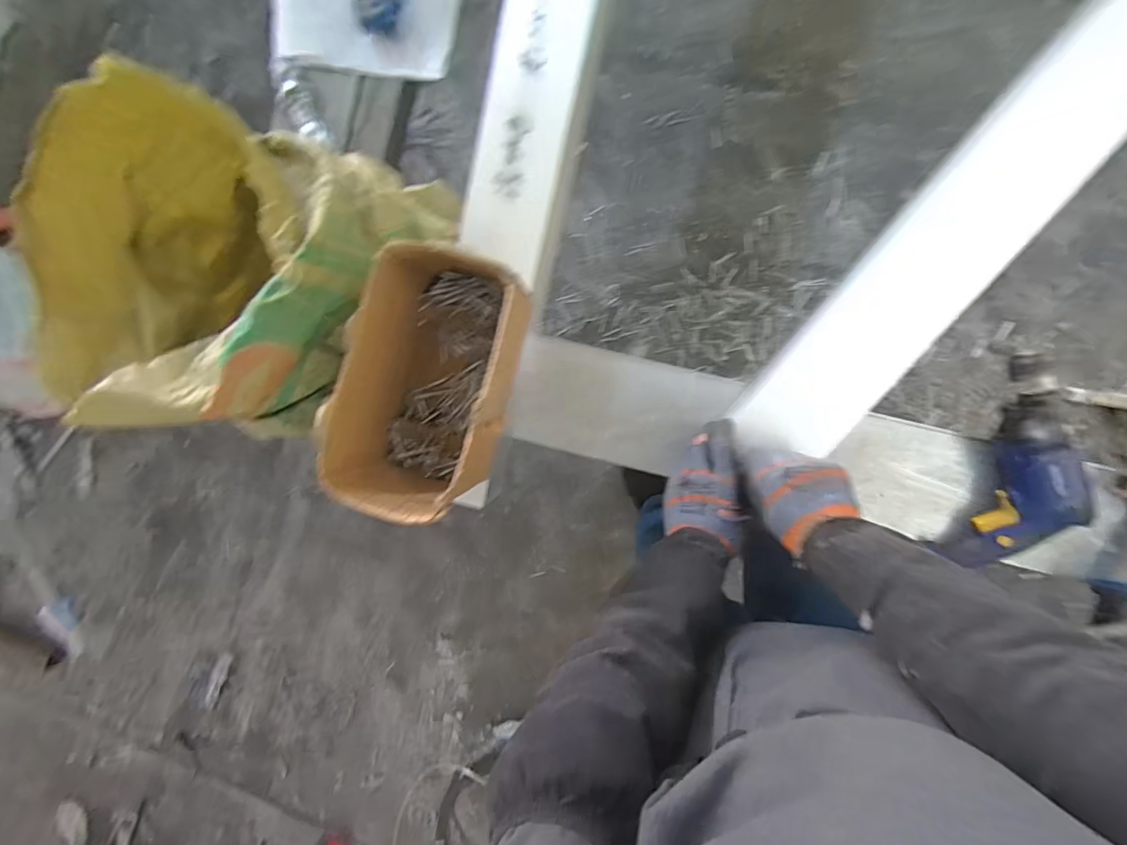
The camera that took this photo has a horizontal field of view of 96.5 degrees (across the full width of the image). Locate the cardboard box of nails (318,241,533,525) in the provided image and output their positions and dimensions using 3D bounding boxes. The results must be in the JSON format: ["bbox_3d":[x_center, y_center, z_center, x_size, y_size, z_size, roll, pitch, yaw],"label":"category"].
[{"bbox_3d":[-0.134,-0.041,0.541,0.142,0.160,0.254,18,98,6],"label":"cardboard box of nails"}]

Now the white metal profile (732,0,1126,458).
[{"bbox_3d":[0.513,-0.307,0.528,0.106,0.078,0.873,40,99,3],"label":"white metal profile"}]

